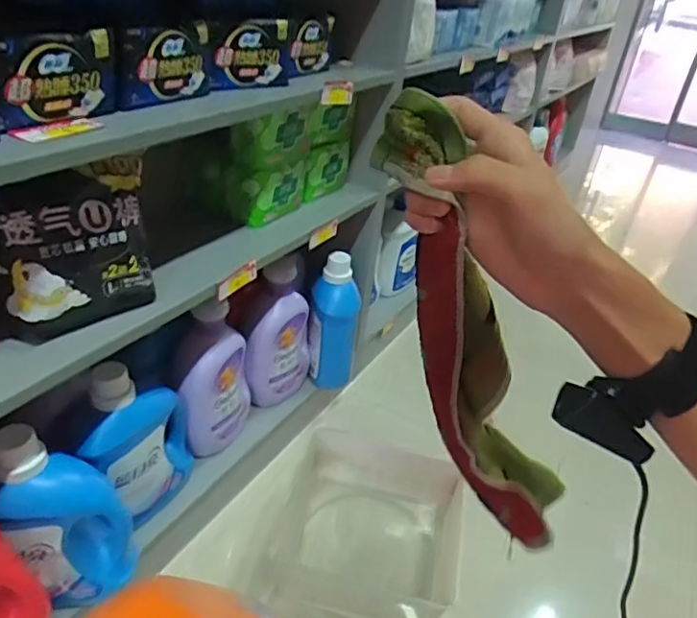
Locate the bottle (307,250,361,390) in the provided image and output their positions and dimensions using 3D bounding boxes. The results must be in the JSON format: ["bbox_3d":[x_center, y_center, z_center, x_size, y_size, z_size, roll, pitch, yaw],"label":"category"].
[{"bbox_3d":[-0.033,0.030,1.219,0.096,0.285,0.086,5,33,-4],"label":"bottle"}]

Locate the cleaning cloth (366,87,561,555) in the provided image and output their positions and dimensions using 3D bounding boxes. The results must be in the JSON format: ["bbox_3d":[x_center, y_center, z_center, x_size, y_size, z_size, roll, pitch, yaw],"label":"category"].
[{"bbox_3d":[0.102,0.044,0.458,0.082,0.428,0.055,-17,32,8],"label":"cleaning cloth"}]

